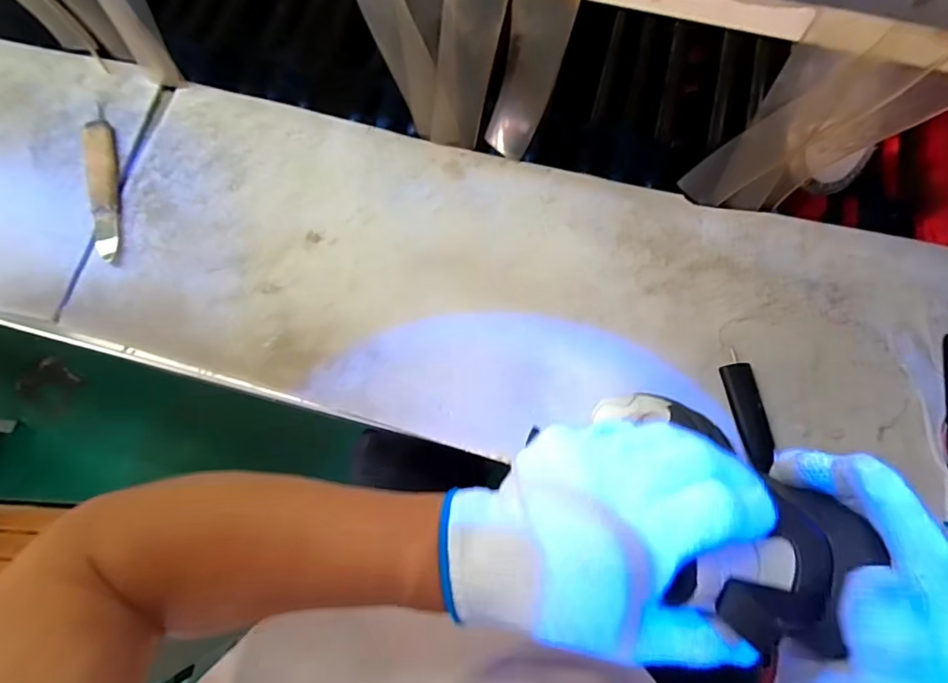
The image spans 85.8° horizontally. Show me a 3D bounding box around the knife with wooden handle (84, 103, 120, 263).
[{"bbox_3d":[-0.383,-0.169,0.525,0.025,0.017,0.184,-16,75,-3],"label":"knife with wooden handle"}]

